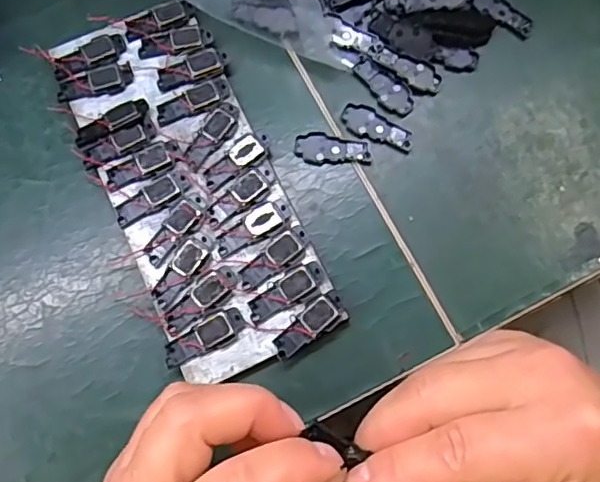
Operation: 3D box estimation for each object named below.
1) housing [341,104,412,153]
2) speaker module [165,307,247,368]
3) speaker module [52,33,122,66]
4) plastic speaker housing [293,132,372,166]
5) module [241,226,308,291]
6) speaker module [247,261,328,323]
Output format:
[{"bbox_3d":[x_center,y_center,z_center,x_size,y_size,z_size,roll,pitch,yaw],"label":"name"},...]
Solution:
[{"bbox_3d":[0.040,-0.059,0.303,0.040,0.004,0.016,36,77,10],"label":"housing"},{"bbox_3d":[-0.044,0.044,0.268,0.038,0.004,0.013,-25,75,-6],"label":"speaker module"},{"bbox_3d":[-0.111,-0.098,0.308,0.038,0.004,0.018,-20,75,-5],"label":"speaker module"},{"bbox_3d":[0.017,-0.047,0.300,0.039,0.004,0.015,8,74,3],"label":"plastic speaker housing"},{"bbox_3d":[-0.012,0.008,0.276,0.038,0.004,0.013,-39,77,-10],"label":"module"},{"bbox_3d":[-0.006,0.023,0.273,0.039,0.005,0.014,-28,76,-7],"label":"speaker module"}]

